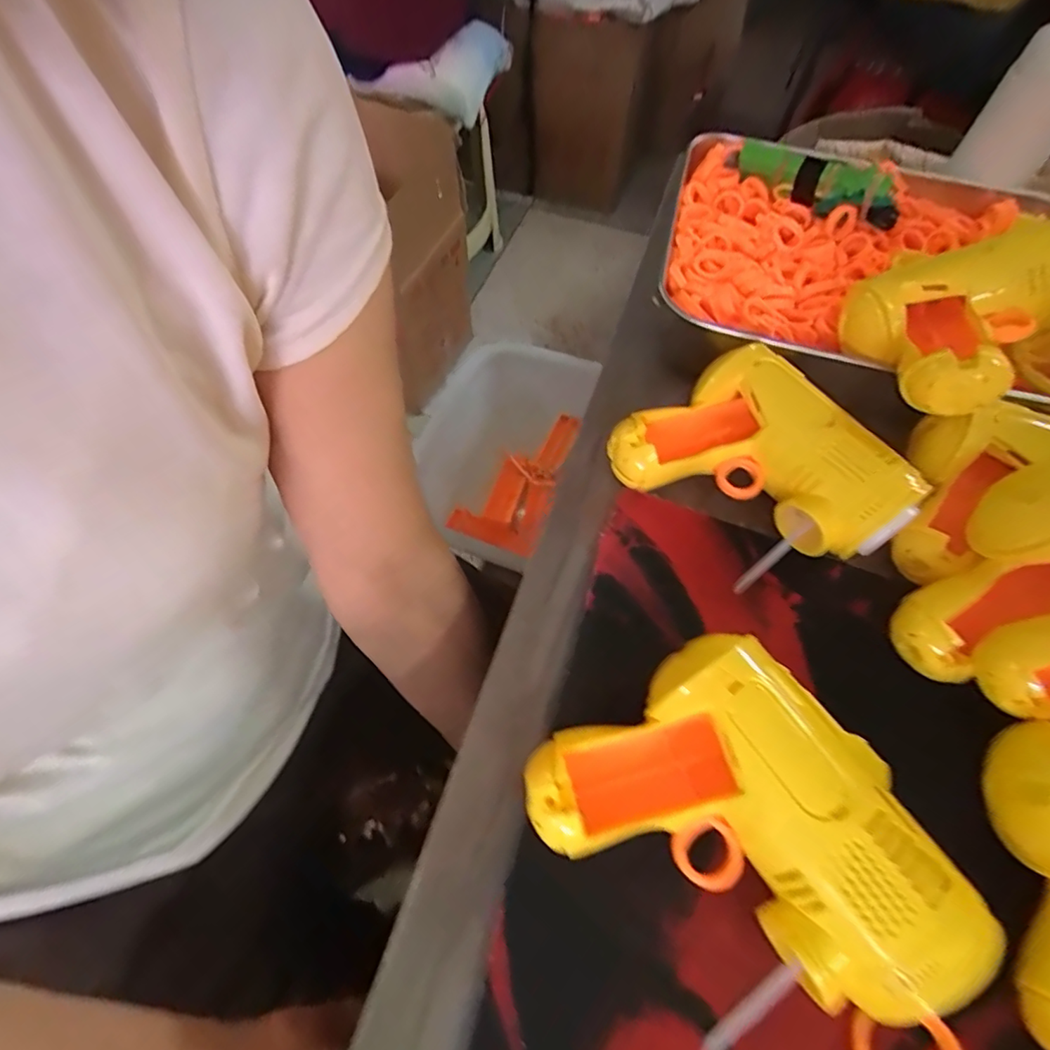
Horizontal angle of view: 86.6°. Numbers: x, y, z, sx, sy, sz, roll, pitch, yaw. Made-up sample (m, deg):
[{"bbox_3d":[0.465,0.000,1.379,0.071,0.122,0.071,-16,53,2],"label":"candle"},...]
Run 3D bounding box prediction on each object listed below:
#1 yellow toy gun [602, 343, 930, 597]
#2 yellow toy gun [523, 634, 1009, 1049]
[{"bbox_3d":[0.125,-0.029,0.308,0.104,0.054,0.135,-31,65,-20],"label":"yellow toy gun"},{"bbox_3d":[0.078,0.121,0.210,0.106,0.055,0.132,-29,65,-20],"label":"yellow toy gun"}]

